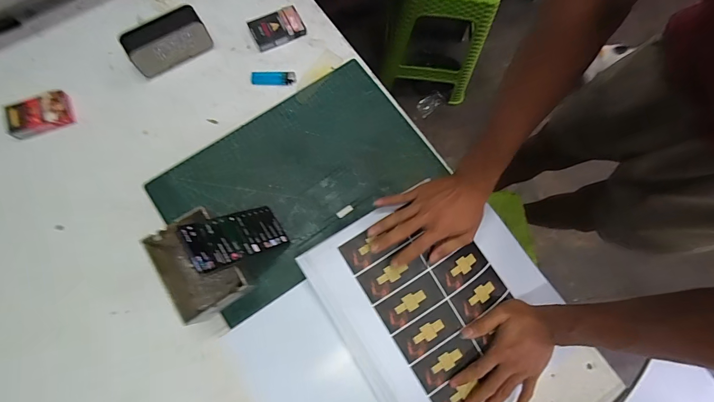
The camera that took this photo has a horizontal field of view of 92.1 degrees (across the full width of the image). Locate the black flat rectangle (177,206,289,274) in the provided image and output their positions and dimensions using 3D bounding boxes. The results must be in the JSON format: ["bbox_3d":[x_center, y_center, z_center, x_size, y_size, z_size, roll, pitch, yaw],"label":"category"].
[{"bbox_3d":[-0.171,0.049,0.502,0.008,0.165,0.070,-44,76,30],"label":"black flat rectangle"}]

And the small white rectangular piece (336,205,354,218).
[{"bbox_3d":[-0.021,0.017,0.586,0.030,0.004,0.012,-34,78,-10],"label":"small white rectangular piece"}]

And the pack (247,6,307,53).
[{"bbox_3d":[-0.157,-0.339,0.671,0.098,0.021,0.069,-23,76,-8],"label":"pack"}]

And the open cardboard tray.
[{"bbox_3d":[-0.233,0.099,0.514,0.092,0.083,0.137,-29,77,-9],"label":"open cardboard tray"}]

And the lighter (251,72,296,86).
[{"bbox_3d":[-0.157,-0.229,0.646,0.081,0.010,0.025,-1,74,-2],"label":"lighter"}]

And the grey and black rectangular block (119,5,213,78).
[{"bbox_3d":[-0.347,-0.293,0.630,0.140,0.077,0.051,-30,77,-9],"label":"grey and black rectangular block"}]

